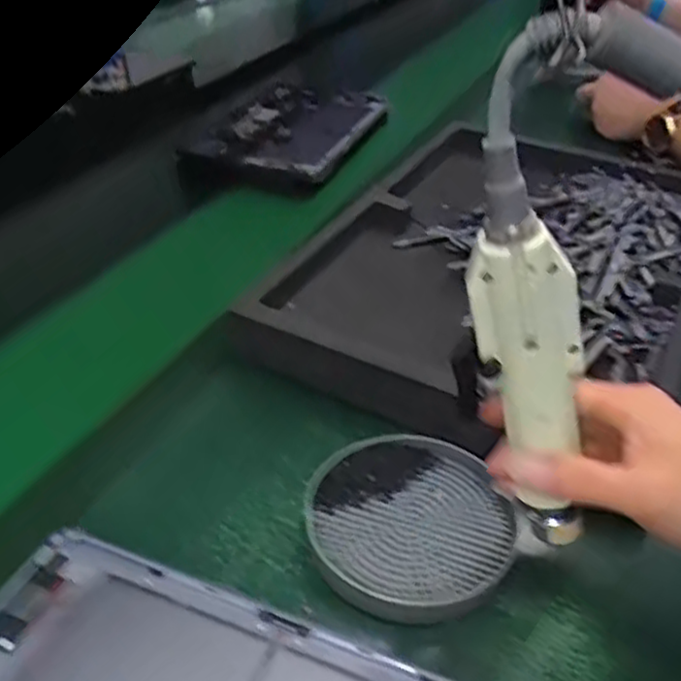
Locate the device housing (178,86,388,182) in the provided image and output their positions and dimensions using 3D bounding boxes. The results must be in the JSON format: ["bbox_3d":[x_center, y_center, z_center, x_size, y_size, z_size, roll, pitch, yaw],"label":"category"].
[{"bbox_3d":[-0.049,-0.247,0.845,0.167,0.030,0.268,11,38,17],"label":"device housing"}]

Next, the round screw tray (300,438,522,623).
[{"bbox_3d":[0.039,0.101,0.405,0.110,0.020,0.110,-1,36,1],"label":"round screw tray"}]

